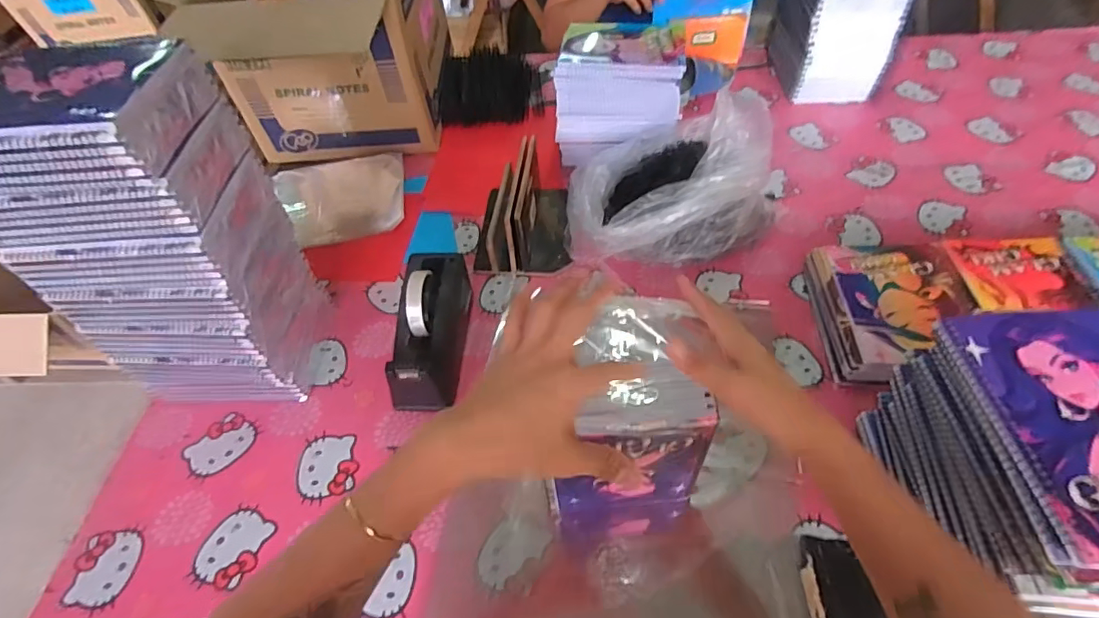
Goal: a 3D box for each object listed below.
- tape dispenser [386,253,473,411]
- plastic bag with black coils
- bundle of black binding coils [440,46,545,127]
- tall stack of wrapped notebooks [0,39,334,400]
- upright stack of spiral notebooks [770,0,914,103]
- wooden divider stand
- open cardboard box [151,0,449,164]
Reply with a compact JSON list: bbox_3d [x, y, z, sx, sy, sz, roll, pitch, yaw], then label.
[{"bbox_3d":[-0.154,0.032,0.692,0.086,0.115,0.229,-1,51,3],"label":"tape dispenser"},{"bbox_3d":[0.176,-0.180,0.797,0.308,0.168,0.230,-30,56,-19],"label":"plastic bag with black coils"},{"bbox_3d":[-0.118,-0.469,1.114,0.212,0.053,0.239,-5,51,0],"label":"bundle of black binding coils"},{"bbox_3d":[-0.422,-0.065,0.589,0.206,0.418,0.171,-2,51,2],"label":"tall stack of wrapped notebooks"},{"bbox_3d":[0.551,-0.567,1.014,0.176,0.271,0.218,1,52,5],"label":"upright stack of spiral notebooks"},{"bbox_3d":[-0.047,-0.162,0.838,0.141,0.117,0.198,-6,51,-1],"label":"wooden divider stand"},{"bbox_3d":[-0.469,-0.559,1.022,0.480,0.339,0.414,-3,51,1],"label":"open cardboard box"}]

